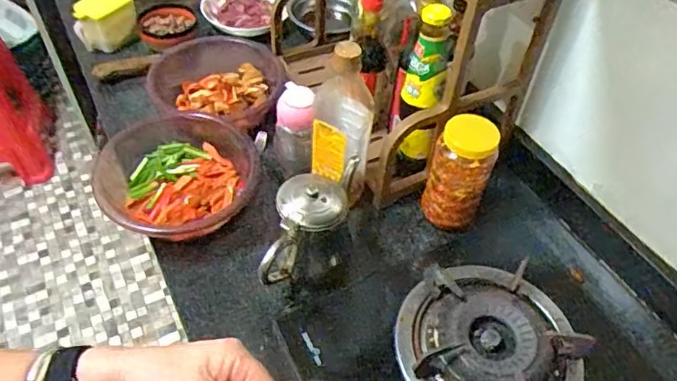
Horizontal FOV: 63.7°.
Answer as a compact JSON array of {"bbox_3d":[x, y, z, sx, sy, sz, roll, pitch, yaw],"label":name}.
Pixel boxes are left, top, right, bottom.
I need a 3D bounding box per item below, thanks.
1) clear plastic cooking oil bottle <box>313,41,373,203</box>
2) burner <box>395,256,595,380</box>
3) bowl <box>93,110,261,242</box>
[{"bbox_3d":[0.003,-0.082,0.743,0.079,0.244,0.074,8,49,3],"label":"clear plastic cooking oil bottle"},{"bbox_3d":[0.188,0.176,0.661,0.216,0.054,0.213,2,49,-2],"label":"burner"},{"bbox_3d":[-0.250,-0.016,0.798,0.214,0.080,0.212,2,49,-2],"label":"bowl"}]

